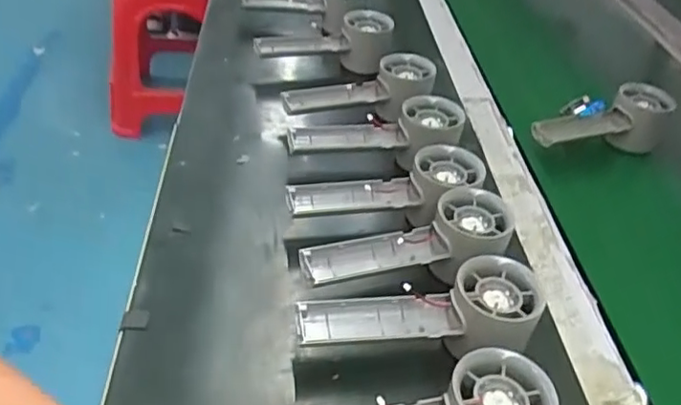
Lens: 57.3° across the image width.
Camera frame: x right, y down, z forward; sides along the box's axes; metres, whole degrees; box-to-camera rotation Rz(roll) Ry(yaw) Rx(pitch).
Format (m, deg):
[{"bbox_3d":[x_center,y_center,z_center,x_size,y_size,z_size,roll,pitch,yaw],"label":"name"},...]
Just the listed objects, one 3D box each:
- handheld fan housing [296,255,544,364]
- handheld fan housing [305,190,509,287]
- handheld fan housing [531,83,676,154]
[{"bbox_3d":[0.053,0.073,0.409,0.159,0.040,0.059,-8,40,2],"label":"handheld fan housing"},{"bbox_3d":[0.051,0.030,0.463,0.162,0.034,0.056,-14,42,-4],"label":"handheld fan housing"},{"bbox_3d":[0.273,-0.081,0.648,0.157,0.062,0.052,-15,44,-26],"label":"handheld fan housing"}]

